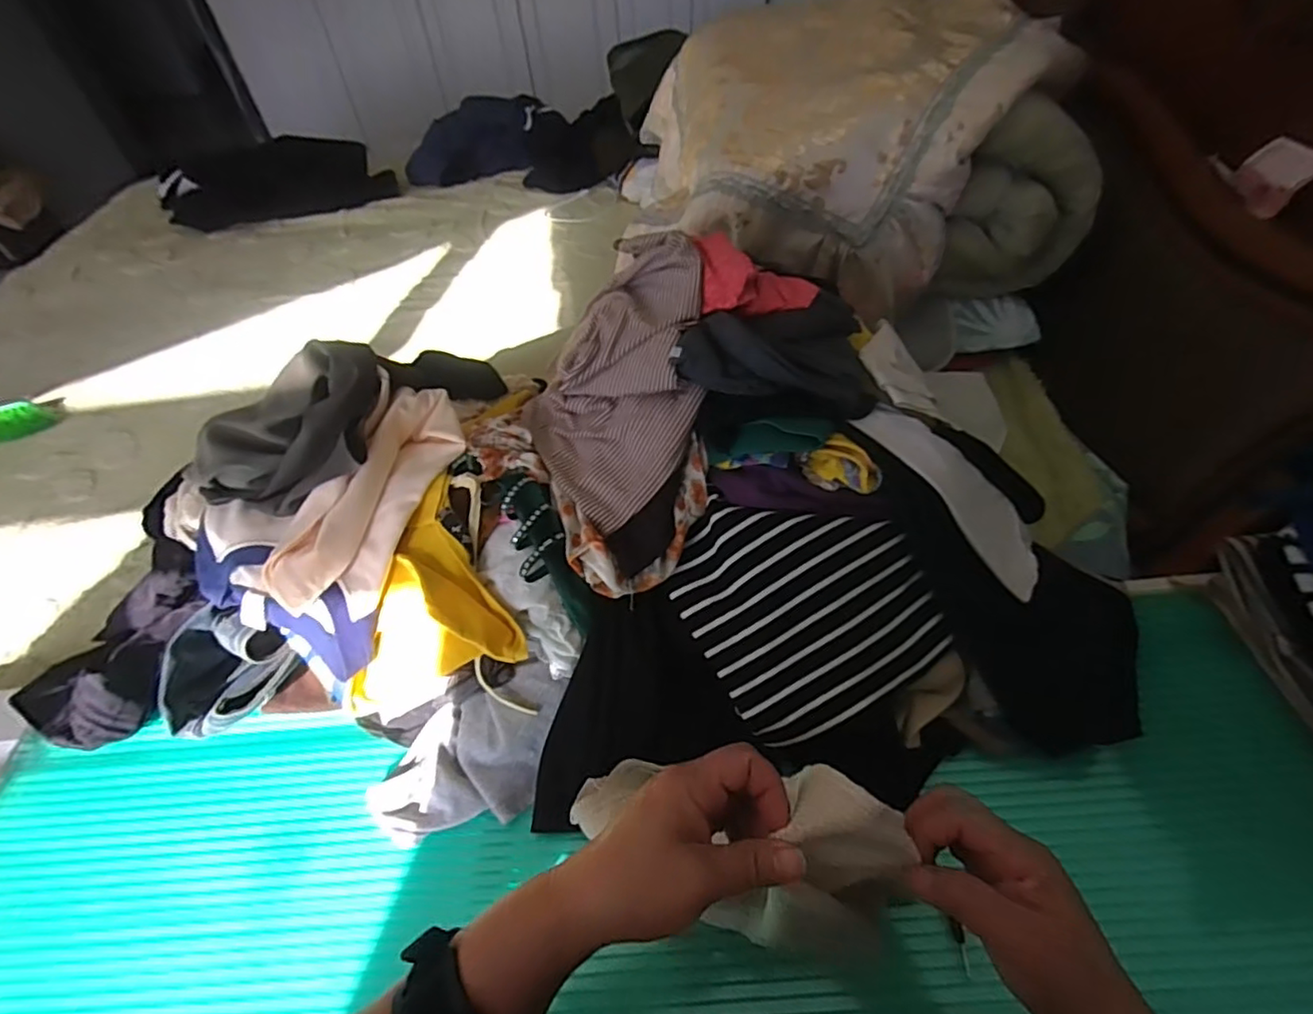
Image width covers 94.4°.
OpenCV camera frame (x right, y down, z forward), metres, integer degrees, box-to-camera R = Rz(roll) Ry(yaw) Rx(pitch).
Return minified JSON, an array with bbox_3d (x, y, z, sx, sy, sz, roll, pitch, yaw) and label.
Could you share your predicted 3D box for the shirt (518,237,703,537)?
[{"bbox_3d":[-0.045,-0.126,0.570,0.168,0.139,0.248,1,49,7],"label":"shirt"}]

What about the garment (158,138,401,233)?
[{"bbox_3d":[-0.937,-0.790,1.485,0.542,0.140,0.170,-14,49,-7],"label":"garment"}]

